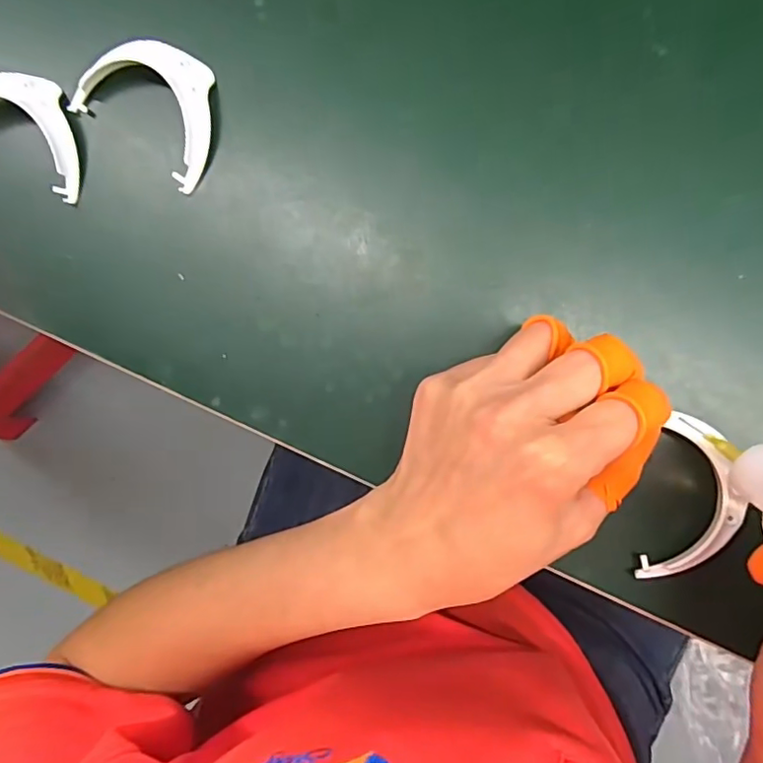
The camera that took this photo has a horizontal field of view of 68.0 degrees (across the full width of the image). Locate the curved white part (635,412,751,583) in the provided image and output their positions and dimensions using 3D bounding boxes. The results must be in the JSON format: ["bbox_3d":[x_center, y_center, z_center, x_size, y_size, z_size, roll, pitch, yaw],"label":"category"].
[{"bbox_3d":[0.125,0.048,0.224,0.032,0.015,0.068,6,96,7],"label":"curved white part"}]

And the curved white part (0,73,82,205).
[{"bbox_3d":[-0.168,-0.115,0.259,0.067,0.017,0.050,17,93,6],"label":"curved white part"}]

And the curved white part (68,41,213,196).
[{"bbox_3d":[-0.100,-0.124,0.251,0.067,0.017,0.050,38,95,4],"label":"curved white part"}]

